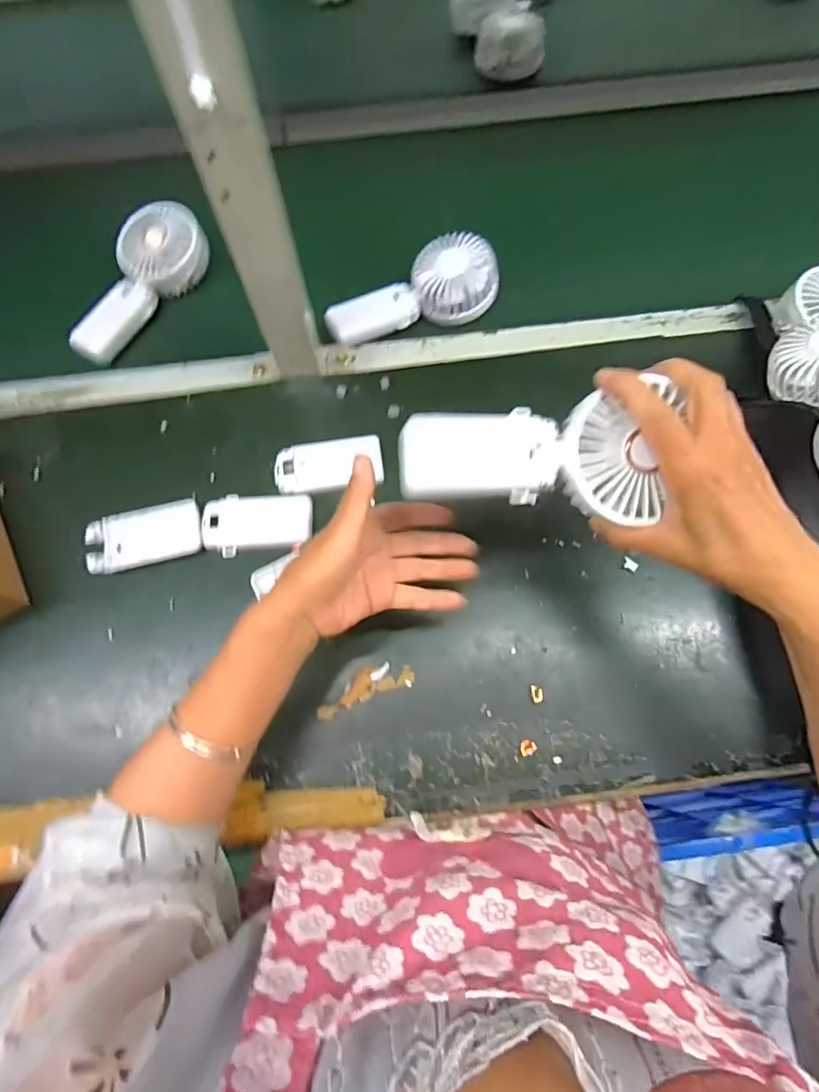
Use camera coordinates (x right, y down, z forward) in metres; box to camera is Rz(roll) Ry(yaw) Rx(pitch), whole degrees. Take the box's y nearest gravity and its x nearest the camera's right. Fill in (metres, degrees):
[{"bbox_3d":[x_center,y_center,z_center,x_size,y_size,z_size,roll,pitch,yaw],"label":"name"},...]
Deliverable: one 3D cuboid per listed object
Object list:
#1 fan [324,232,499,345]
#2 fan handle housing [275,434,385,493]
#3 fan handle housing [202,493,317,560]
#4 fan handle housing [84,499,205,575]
[{"bbox_3d":[0.003,-0.265,0.542,0.180,0.041,0.074,-16,71,-4],"label":"fan"},{"bbox_3d":[-0.073,-0.073,0.467,0.094,0.012,0.045,-4,71,0],"label":"fan handle housing"},{"bbox_3d":[-0.132,-0.022,0.455,0.093,0.012,0.050,-5,71,0],"label":"fan handle housing"},{"bbox_3d":[-0.228,-0.009,0.452,0.096,0.014,0.052,-14,71,-4],"label":"fan handle housing"}]

